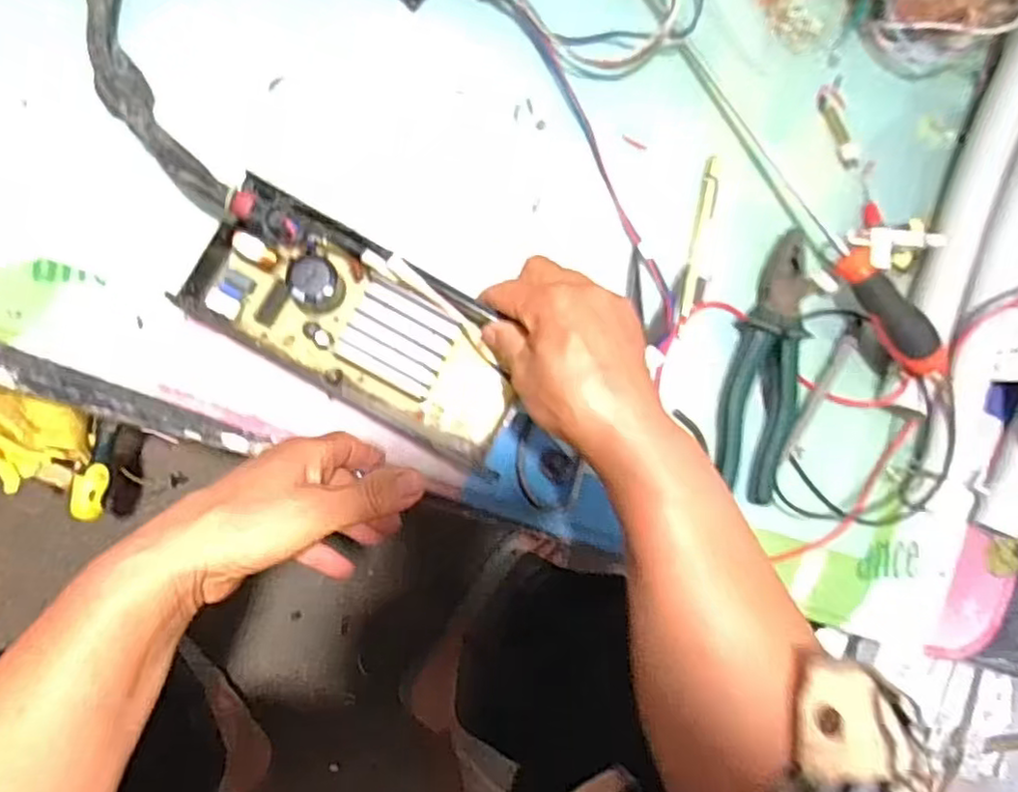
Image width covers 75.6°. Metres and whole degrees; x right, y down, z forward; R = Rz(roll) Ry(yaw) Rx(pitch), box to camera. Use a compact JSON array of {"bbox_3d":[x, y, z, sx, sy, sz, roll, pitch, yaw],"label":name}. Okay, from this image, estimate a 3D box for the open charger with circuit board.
[{"bbox_3d":[-0.087,-0.041,0.405,0.204,0.051,0.092,34,81,-8],"label":"open charger with circuit board"}]

